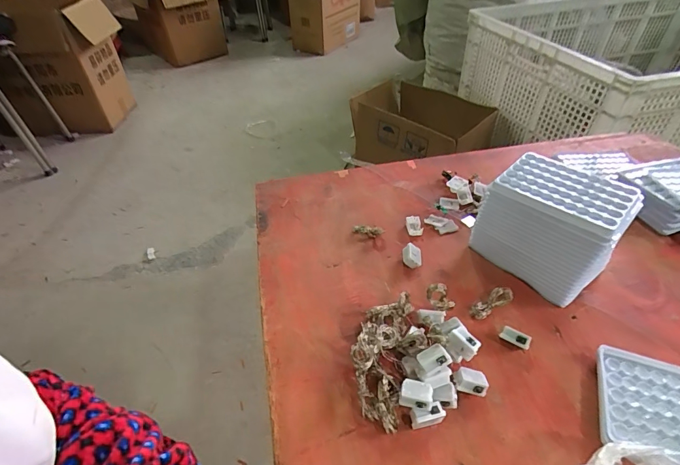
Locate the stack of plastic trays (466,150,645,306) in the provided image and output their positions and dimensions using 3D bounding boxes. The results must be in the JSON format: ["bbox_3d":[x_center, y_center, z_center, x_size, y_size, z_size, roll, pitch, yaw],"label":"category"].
[{"bbox_3d":[0.238,-0.006,0.434,0.096,0.105,0.129,-29,50,-26],"label":"stack of plastic trays"}]

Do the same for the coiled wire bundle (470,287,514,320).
[{"bbox_3d":[0.164,0.077,0.413,0.049,0.014,0.016,-32,48,-2],"label":"coiled wire bundle"}]

